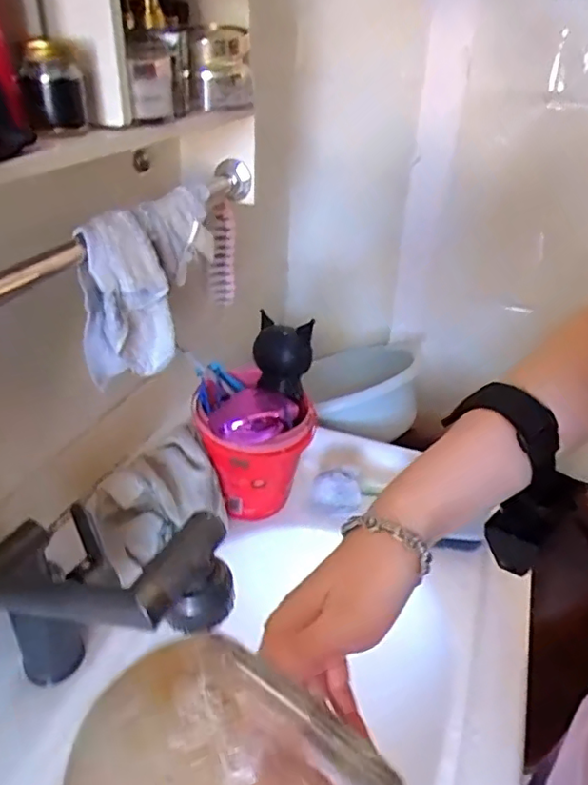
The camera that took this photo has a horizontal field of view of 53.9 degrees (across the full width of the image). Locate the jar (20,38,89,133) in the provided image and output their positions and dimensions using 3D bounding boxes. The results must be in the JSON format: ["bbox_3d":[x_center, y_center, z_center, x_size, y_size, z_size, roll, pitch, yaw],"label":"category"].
[{"bbox_3d":[-0.152,-0.195,0.367,0.034,0.047,0.039,-8,35,-16],"label":"jar"}]

